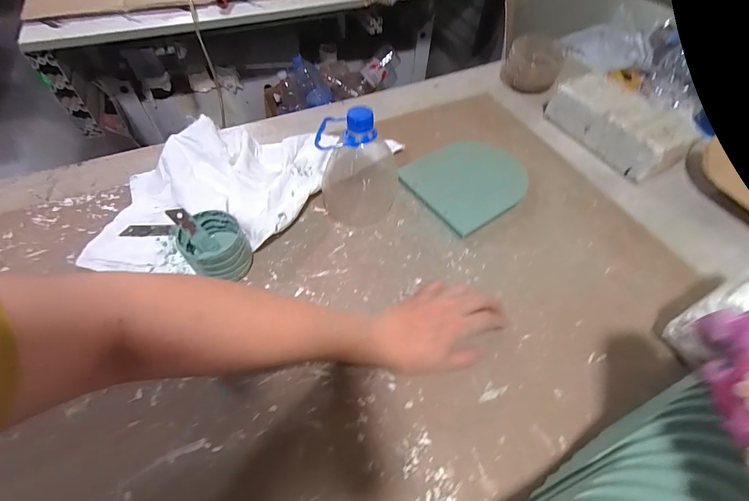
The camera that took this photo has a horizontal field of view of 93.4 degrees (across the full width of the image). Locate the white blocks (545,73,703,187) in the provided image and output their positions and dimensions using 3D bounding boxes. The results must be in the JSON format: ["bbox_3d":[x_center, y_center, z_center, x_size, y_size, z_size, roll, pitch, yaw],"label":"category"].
[{"bbox_3d":[0.386,-0.203,0.567,0.094,0.066,0.208,-22,59,-18],"label":"white blocks"}]

